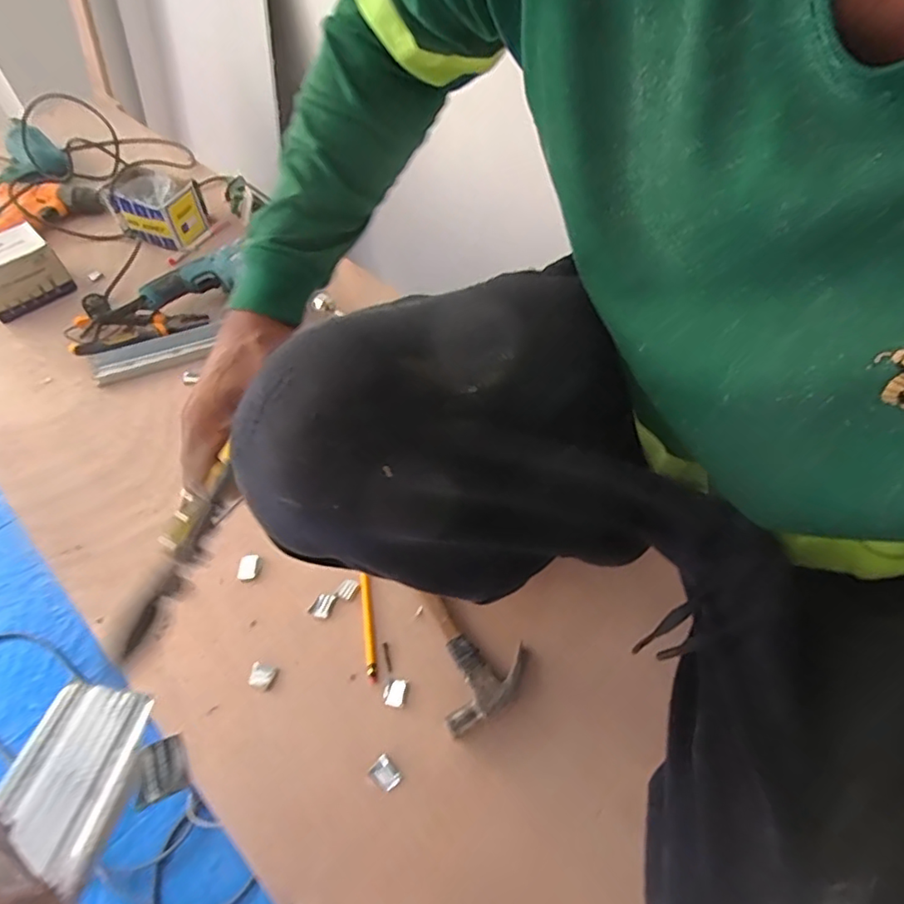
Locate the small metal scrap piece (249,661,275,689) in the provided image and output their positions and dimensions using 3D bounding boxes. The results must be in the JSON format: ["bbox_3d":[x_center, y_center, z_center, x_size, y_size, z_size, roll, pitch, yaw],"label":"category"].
[{"bbox_3d":[-0.196,0.230,0.584,0.025,0.009,0.024,-1,54,1],"label":"small metal scrap piece"}]

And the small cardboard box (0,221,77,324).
[{"bbox_3d":[-0.710,-0.289,0.922,0.107,0.096,0.130,34,62,23],"label":"small cardboard box"}]

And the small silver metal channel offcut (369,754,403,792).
[{"bbox_3d":[-0.063,0.303,0.535,0.022,0.004,0.028,-38,62,-23],"label":"small silver metal channel offcut"}]

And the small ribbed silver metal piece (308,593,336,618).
[{"bbox_3d":[-0.143,0.169,0.628,0.021,0.006,0.026,22,58,17],"label":"small ribbed silver metal piece"}]

